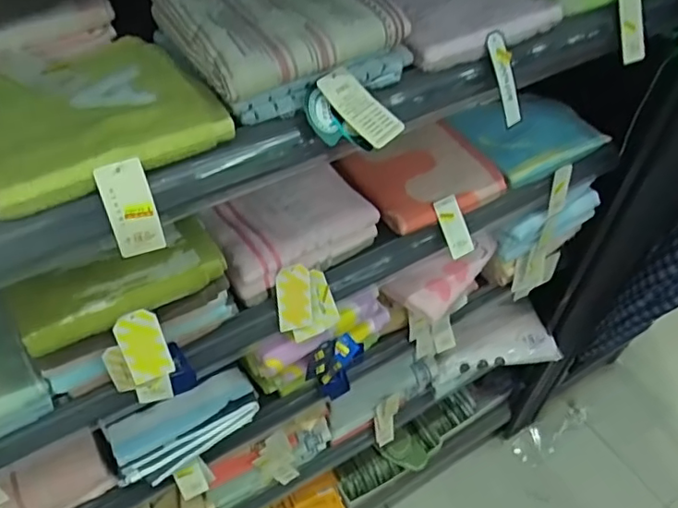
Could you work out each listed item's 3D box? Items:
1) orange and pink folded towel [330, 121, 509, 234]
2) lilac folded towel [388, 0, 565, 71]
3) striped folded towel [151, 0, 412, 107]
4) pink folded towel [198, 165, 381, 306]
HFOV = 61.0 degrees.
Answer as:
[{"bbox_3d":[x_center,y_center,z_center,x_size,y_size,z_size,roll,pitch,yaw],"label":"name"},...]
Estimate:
[{"bbox_3d":[0.120,-0.113,0.795,0.195,0.041,0.141,-23,53,-21],"label":"orange and pink folded towel"},{"bbox_3d":[0.116,-0.266,0.608,0.175,0.030,0.159,-24,54,-22],"label":"lilac folded towel"},{"bbox_3d":[-0.054,-0.220,0.529,0.185,0.041,0.158,-26,54,-23],"label":"striped folded towel"},{"bbox_3d":[-0.055,-0.028,0.685,0.185,0.069,0.109,-23,53,-21],"label":"pink folded towel"}]

